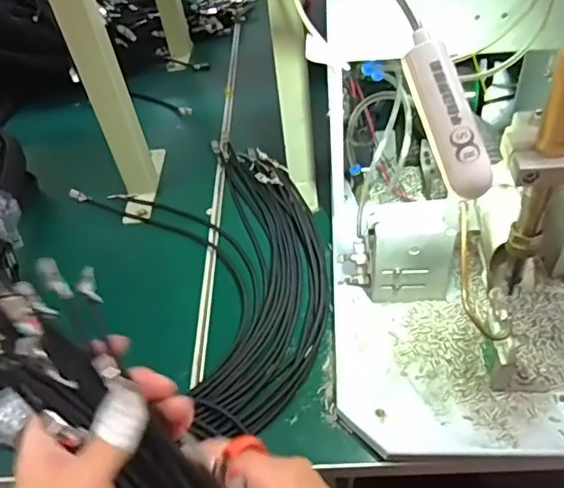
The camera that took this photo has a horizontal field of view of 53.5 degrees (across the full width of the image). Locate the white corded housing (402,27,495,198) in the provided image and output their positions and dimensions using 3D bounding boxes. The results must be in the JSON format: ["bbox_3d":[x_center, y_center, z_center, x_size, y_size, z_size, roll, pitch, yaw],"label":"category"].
[{"bbox_3d":[0.084,-0.067,0.286,0.020,0.018,0.087,-19,87,-12],"label":"white corded housing"}]

